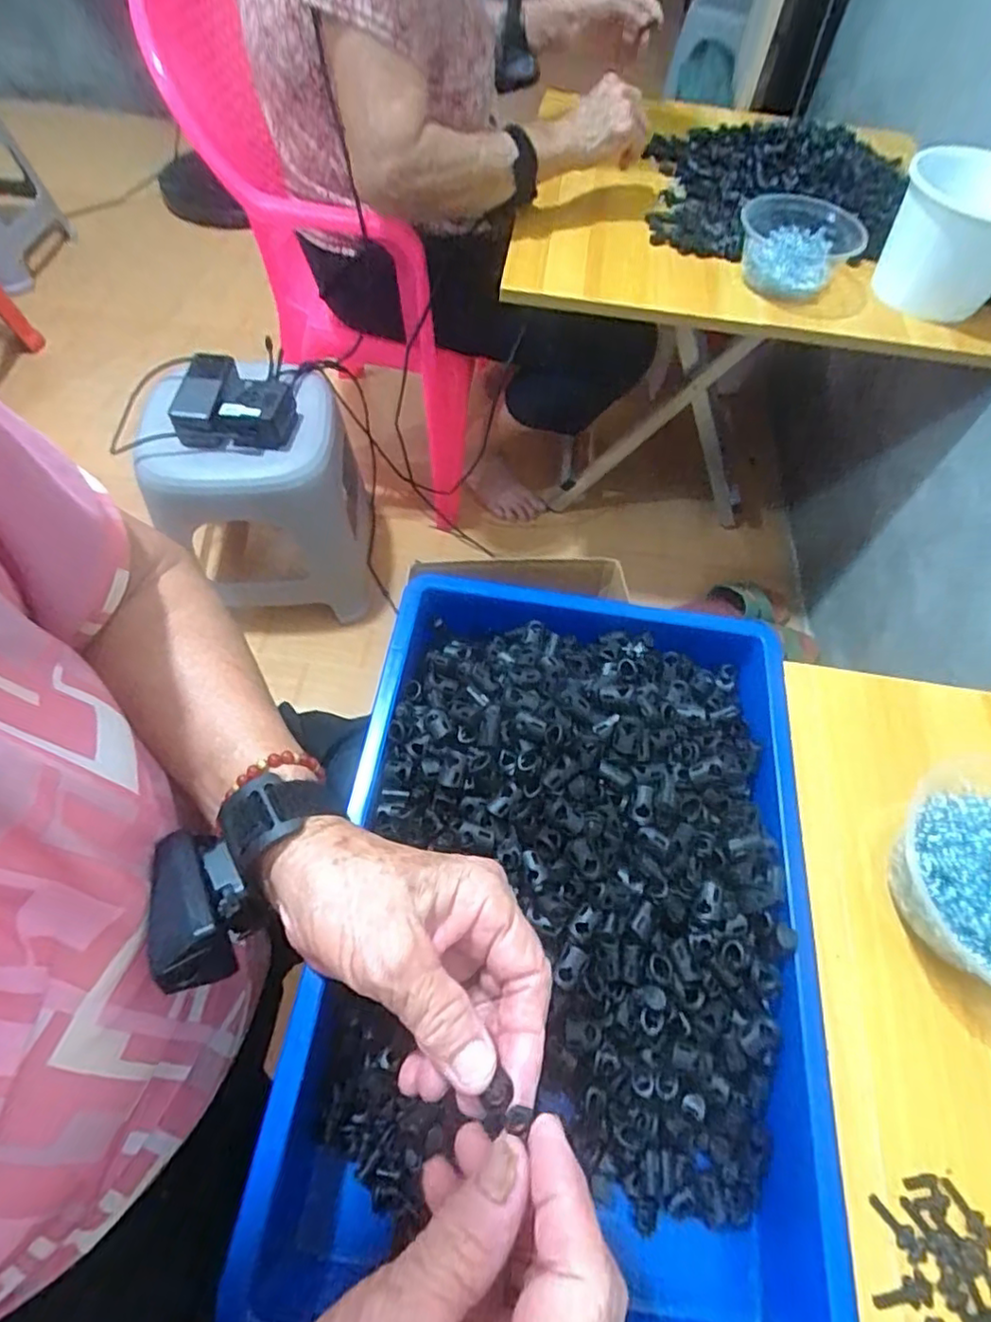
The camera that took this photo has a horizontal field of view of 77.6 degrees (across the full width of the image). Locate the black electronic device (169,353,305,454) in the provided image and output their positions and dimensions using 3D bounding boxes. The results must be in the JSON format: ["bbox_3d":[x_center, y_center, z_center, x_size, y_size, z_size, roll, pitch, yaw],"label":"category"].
[{"bbox_3d":[-0.348,-0.349,0.837,0.162,0.052,0.135,8,60,2],"label":"black electronic device"}]

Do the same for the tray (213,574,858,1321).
[{"bbox_3d":[0.047,0.129,0.335,0.275,0.081,0.366,7,60,1],"label":"tray"}]

